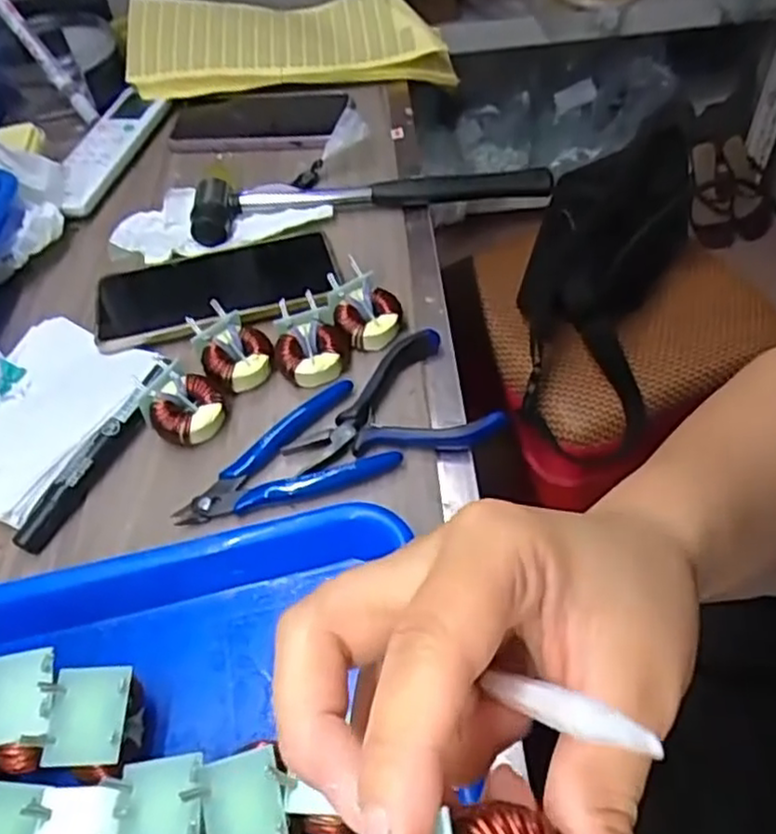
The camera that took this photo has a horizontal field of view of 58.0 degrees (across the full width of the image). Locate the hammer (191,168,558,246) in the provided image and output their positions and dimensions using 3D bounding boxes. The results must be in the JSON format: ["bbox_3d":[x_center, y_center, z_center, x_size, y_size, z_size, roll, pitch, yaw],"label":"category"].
[{"bbox_3d":[-0.012,-0.169,0.530,0.264,0.025,0.055,-8,50,-1],"label":"hammer"}]

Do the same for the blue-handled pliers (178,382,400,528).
[{"bbox_3d":[-0.058,0.027,0.381,0.115,0.012,0.065,-27,53,-17],"label":"blue-handled pliers"}]

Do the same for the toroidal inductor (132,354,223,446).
[{"bbox_3d":[-0.120,-0.008,0.405,0.047,0.027,0.040,31,59,27],"label":"toroidal inductor"}]

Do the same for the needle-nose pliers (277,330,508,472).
[{"bbox_3d":[-0.001,-0.002,0.394,0.106,0.021,0.084,-24,52,-14],"label":"needle-nose pliers"}]

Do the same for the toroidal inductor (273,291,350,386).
[{"bbox_3d":[-0.049,-0.047,0.428,0.042,0.027,0.049,-19,51,-10],"label":"toroidal inductor"}]

